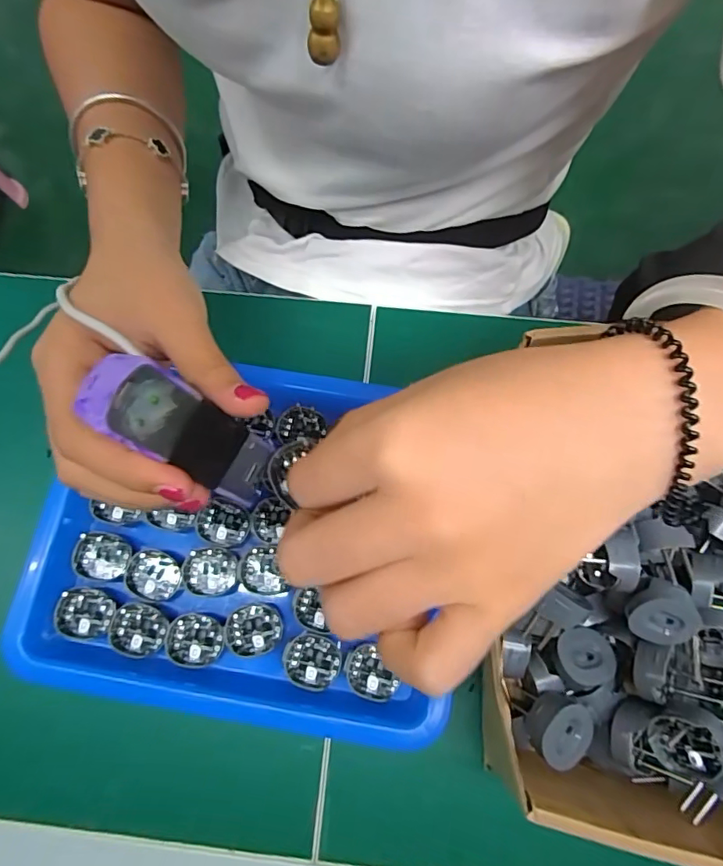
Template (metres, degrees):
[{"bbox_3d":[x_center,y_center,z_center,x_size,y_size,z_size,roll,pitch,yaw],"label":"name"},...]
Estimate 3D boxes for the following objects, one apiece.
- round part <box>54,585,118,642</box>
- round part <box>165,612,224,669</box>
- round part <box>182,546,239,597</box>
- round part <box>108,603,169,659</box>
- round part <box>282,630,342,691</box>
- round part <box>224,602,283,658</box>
[{"bbox_3d":[-0.141,0.093,0.266,0.030,0.005,0.026,0,75,2],"label":"round part"},{"bbox_3d":[-0.084,0.105,0.263,0.028,0.004,0.025,12,76,5],"label":"round part"},{"bbox_3d":[-0.079,0.072,0.273,0.028,0.004,0.024,5,75,3],"label":"round part"},{"bbox_3d":[-0.113,0.100,0.263,0.027,0.005,0.025,0,75,2],"label":"round part"},{"bbox_3d":[-0.025,0.113,0.259,0.028,0.004,0.025,12,76,5],"label":"round part"},{"bbox_3d":[-0.055,0.100,0.266,0.028,0.006,0.025,-8,75,0],"label":"round part"}]

